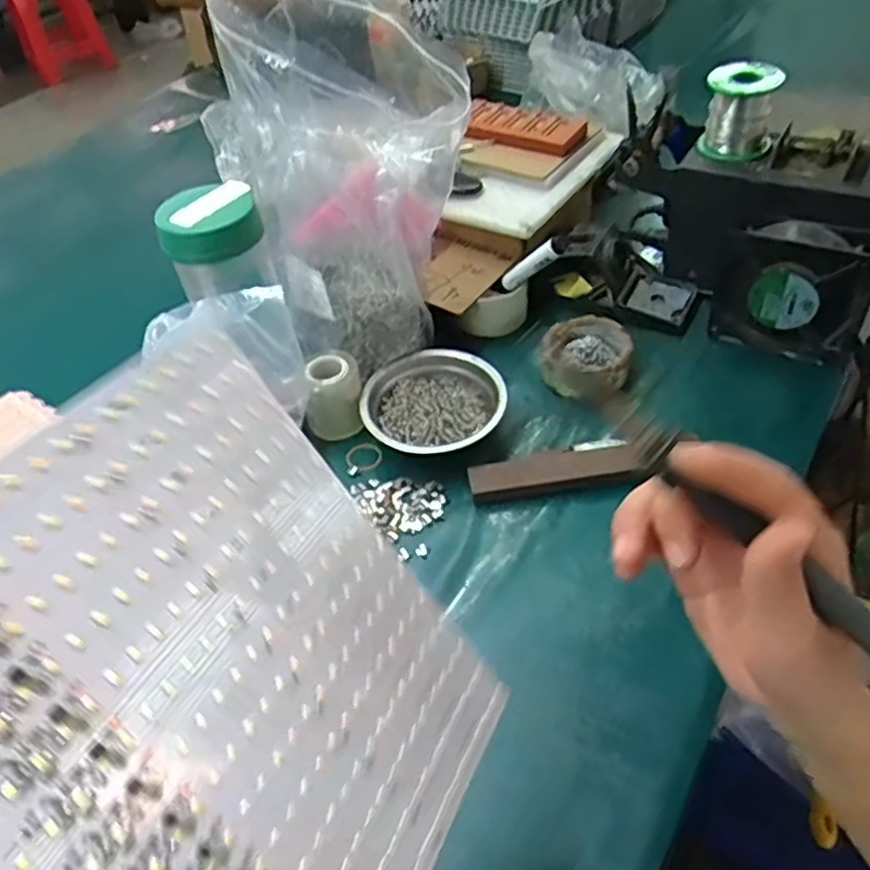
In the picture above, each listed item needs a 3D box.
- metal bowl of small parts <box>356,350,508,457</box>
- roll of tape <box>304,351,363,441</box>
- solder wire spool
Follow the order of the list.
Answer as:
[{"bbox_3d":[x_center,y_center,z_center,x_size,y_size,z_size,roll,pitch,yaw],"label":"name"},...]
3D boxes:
[{"bbox_3d":[-0.002,-0.024,0.638,0.128,0.034,0.126,-3,46,4],"label":"metal bowl of small parts"},{"bbox_3d":[-0.093,-0.039,0.651,0.050,0.062,0.063,-4,46,3],"label":"roll of tape"},{"bbox_3d":[0.279,-0.296,0.635,0.063,0.080,0.066,12,49,17],"label":"solder wire spool"}]

